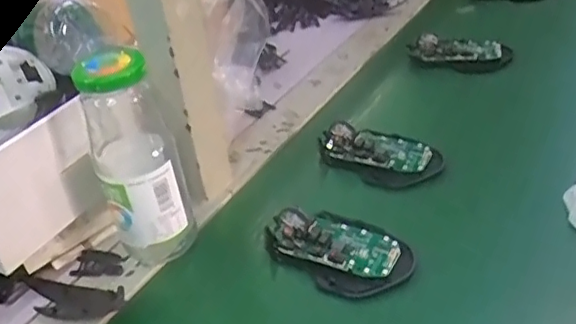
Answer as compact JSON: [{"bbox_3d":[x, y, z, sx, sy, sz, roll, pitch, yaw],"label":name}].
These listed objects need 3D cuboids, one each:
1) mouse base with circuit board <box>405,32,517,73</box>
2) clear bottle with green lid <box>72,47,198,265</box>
[{"bbox_3d":[0.196,-0.126,0.686,0.114,0.021,0.052,7,38,15],"label":"mouse base with circuit board"},{"bbox_3d":[-0.112,-0.007,0.449,0.061,0.159,0.076,-14,38,-13],"label":"clear bottle with green lid"}]

